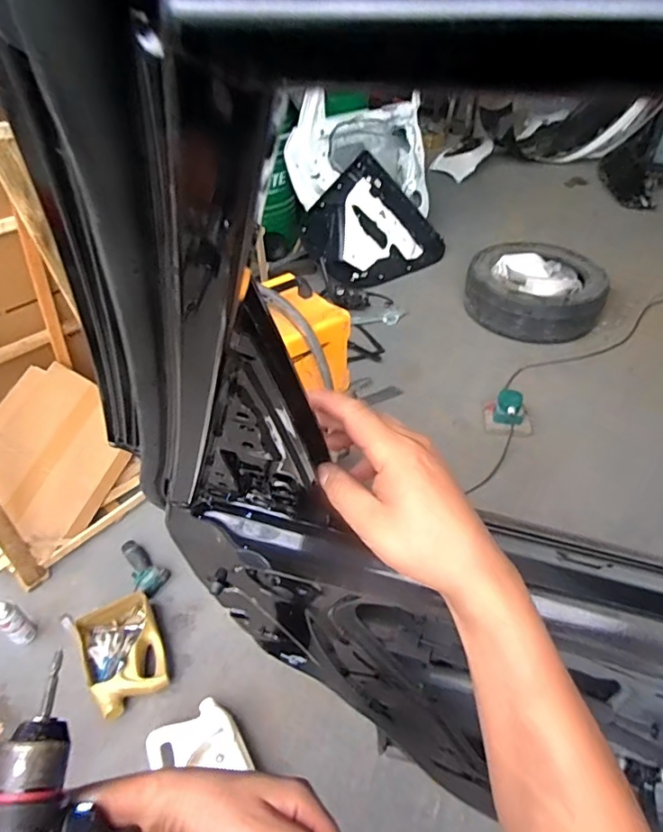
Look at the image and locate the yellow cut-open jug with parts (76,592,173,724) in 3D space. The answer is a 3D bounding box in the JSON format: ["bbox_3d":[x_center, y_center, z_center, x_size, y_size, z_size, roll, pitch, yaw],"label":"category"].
[{"bbox_3d":[-0.594,0.664,1.487,0.199,0.091,0.308,-23,46,-23],"label":"yellow cut-open jug with parts"}]

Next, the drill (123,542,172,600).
[{"bbox_3d":[-0.623,0.493,1.687,0.221,0.047,0.116,28,49,28],"label":"drill"}]

